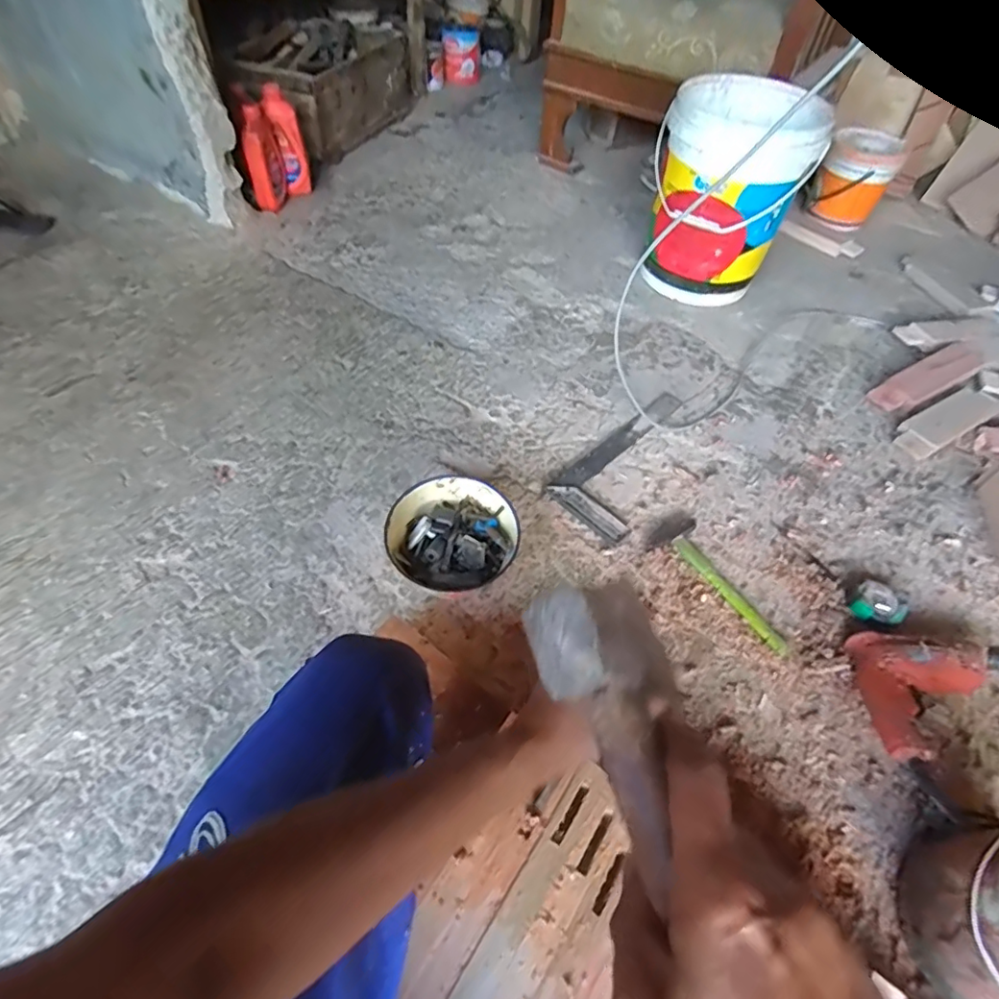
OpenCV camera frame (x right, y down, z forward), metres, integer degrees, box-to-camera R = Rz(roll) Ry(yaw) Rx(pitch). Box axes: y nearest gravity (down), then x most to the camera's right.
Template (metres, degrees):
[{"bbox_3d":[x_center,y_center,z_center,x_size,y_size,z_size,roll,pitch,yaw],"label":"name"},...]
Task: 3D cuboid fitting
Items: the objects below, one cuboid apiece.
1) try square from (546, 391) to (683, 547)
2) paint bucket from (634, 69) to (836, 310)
[{"bbox_3d":[0.244,-0.076,0.975,0.142,0.011,0.360,35,59,22],"label":"try square"},{"bbox_3d":[0.487,-0.674,1.229,0.294,0.362,0.312,14,54,8],"label":"paint bucket"}]

